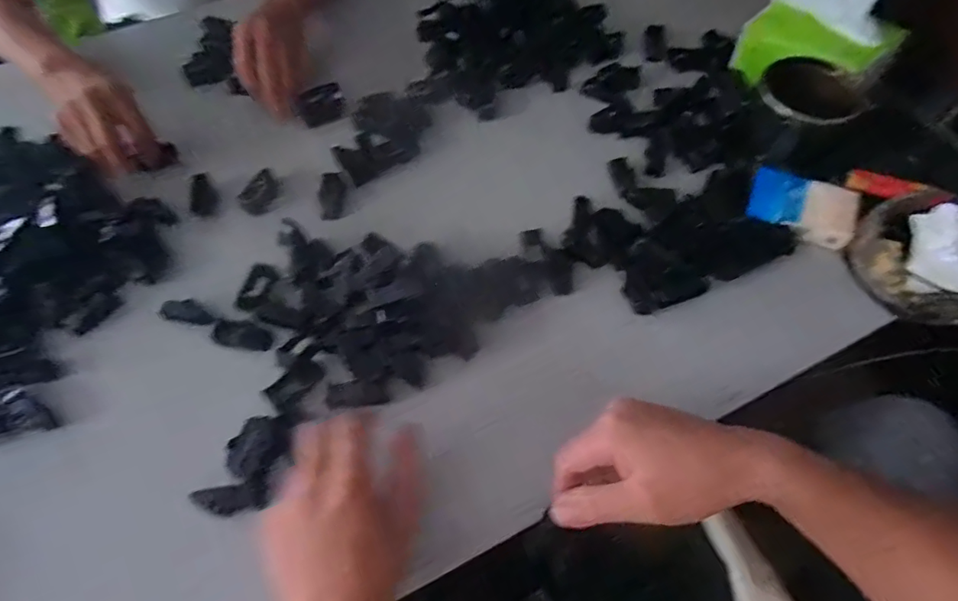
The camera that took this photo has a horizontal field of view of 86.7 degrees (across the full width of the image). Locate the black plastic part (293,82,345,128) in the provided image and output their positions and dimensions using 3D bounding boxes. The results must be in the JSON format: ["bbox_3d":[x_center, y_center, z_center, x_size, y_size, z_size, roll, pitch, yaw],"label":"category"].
[{"bbox_3d":[-0.177,-0.223,0.574,0.051,0.025,0.025,-25,62,-11],"label":"black plastic part"}]

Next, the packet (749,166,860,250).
[{"bbox_3d":[0.309,-0.092,0.482,0.093,0.013,0.070,20,63,14],"label":"packet"}]

